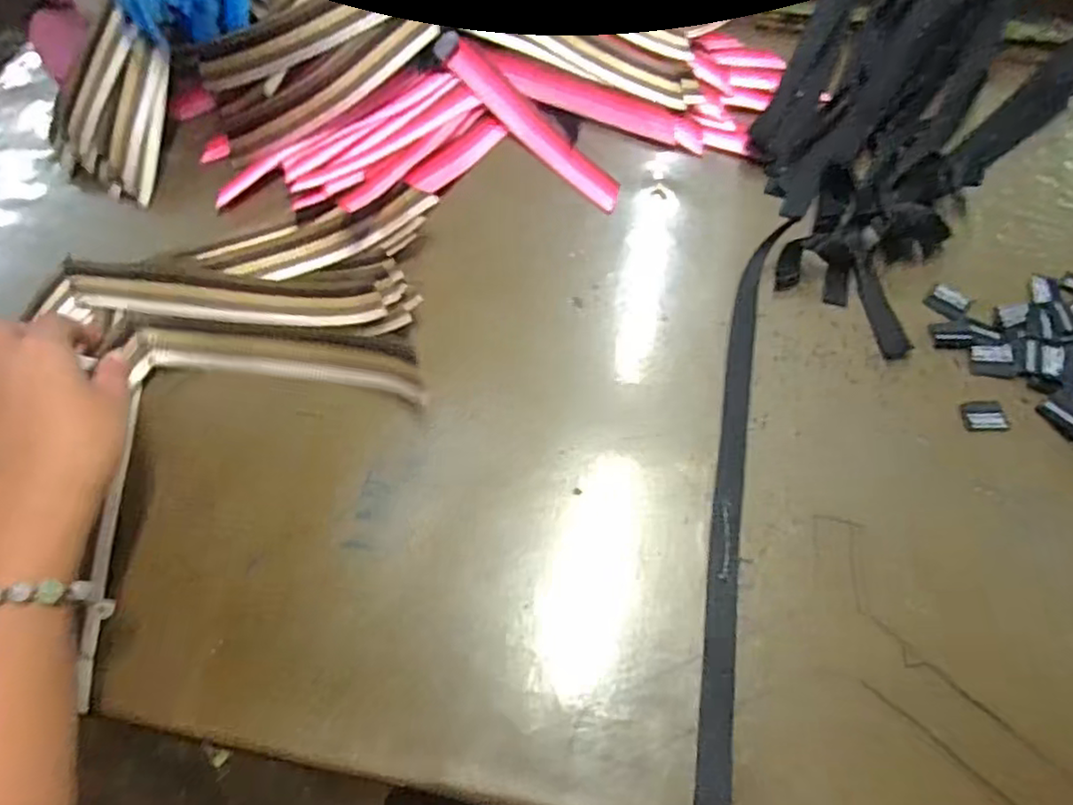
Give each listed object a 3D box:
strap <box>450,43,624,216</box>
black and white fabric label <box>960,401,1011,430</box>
[{"bbox_3d":[0.000,-0.204,0.479,0.028,0.030,0.169,-37,68,-14],"label":"strap"},{"bbox_3d":[0.261,0.007,0.382,0.025,0.004,0.019,2,64,4],"label":"black and white fabric label"}]

